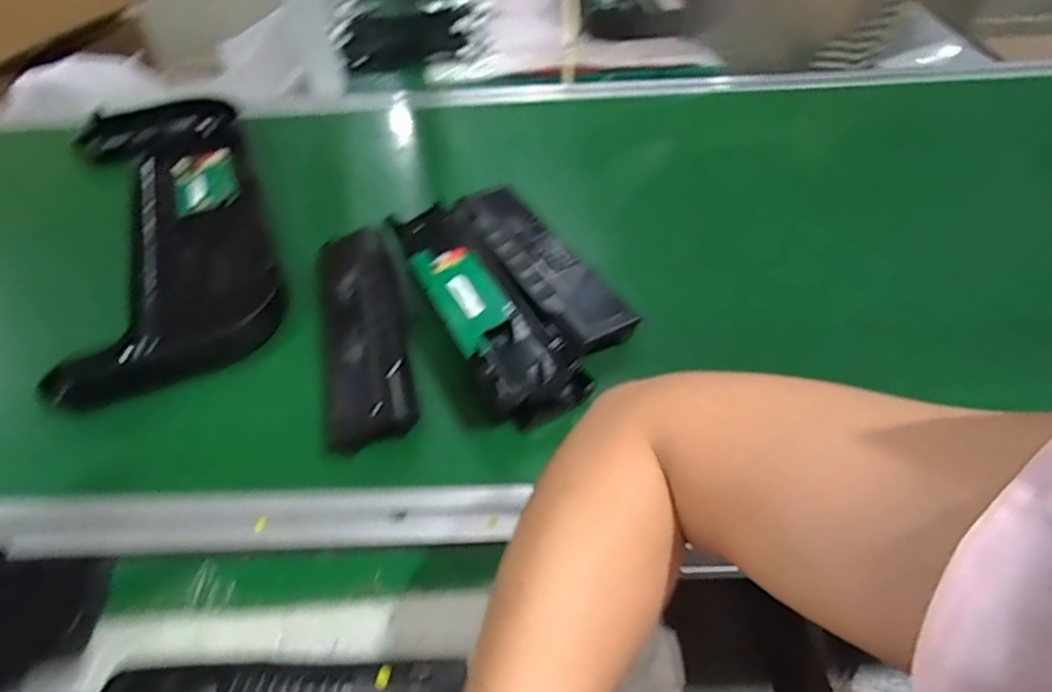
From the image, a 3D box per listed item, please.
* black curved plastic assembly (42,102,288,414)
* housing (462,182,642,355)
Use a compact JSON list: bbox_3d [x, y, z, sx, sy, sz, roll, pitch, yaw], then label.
[{"bbox_3d":[-0.398,-0.147,0.693,0.196,0.049,0.478,-18,48,-15],"label":"black curved plastic assembly"},{"bbox_3d":[0.008,-0.088,0.600,0.065,0.029,0.251,-24,50,-20],"label":"housing"}]

